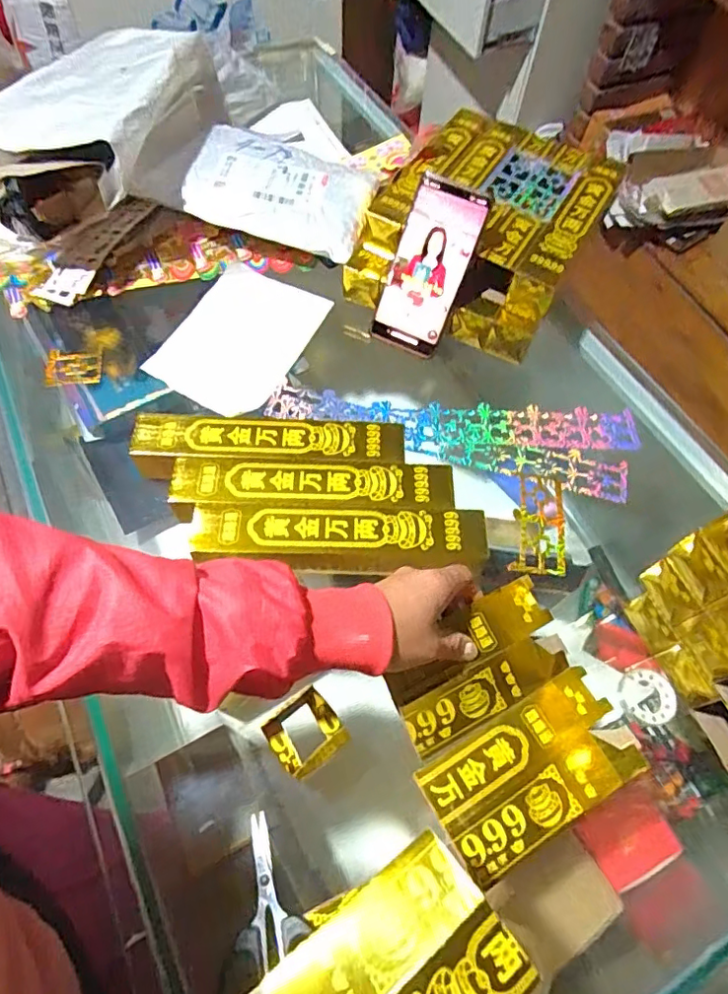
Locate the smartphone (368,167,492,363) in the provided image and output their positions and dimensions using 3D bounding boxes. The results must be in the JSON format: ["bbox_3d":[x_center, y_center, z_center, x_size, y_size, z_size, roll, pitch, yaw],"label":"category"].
[{"bbox_3d":[0.062,-0.224,0.550,0.075,0.161,0.018,27,31,12],"label":"smartphone"}]

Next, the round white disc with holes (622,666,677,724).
[{"bbox_3d":[0.219,0.153,0.425,0.035,0.005,0.040,-26,67,11],"label":"round white disc with holes"}]

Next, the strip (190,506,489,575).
[{"bbox_3d":[-0.018,0.034,0.445,0.227,0.019,0.048,1,62,-2],"label":"strip"}]

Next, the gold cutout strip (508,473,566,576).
[{"bbox_3d":[0.156,0.024,0.495,0.044,0.007,0.098,5,60,8],"label":"gold cutout strip"}]

